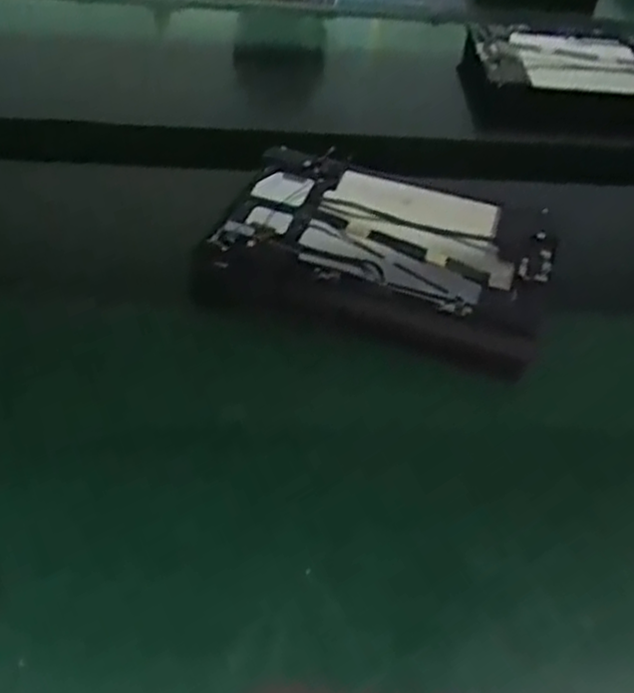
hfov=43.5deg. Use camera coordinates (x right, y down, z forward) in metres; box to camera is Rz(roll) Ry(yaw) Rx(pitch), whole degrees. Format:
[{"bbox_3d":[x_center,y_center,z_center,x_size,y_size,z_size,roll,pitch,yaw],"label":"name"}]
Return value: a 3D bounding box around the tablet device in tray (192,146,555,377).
[{"bbox_3d":[0.054,-0.082,0.626,0.245,0.036,0.210,17,47,10],"label":"tablet device in tray"}]

